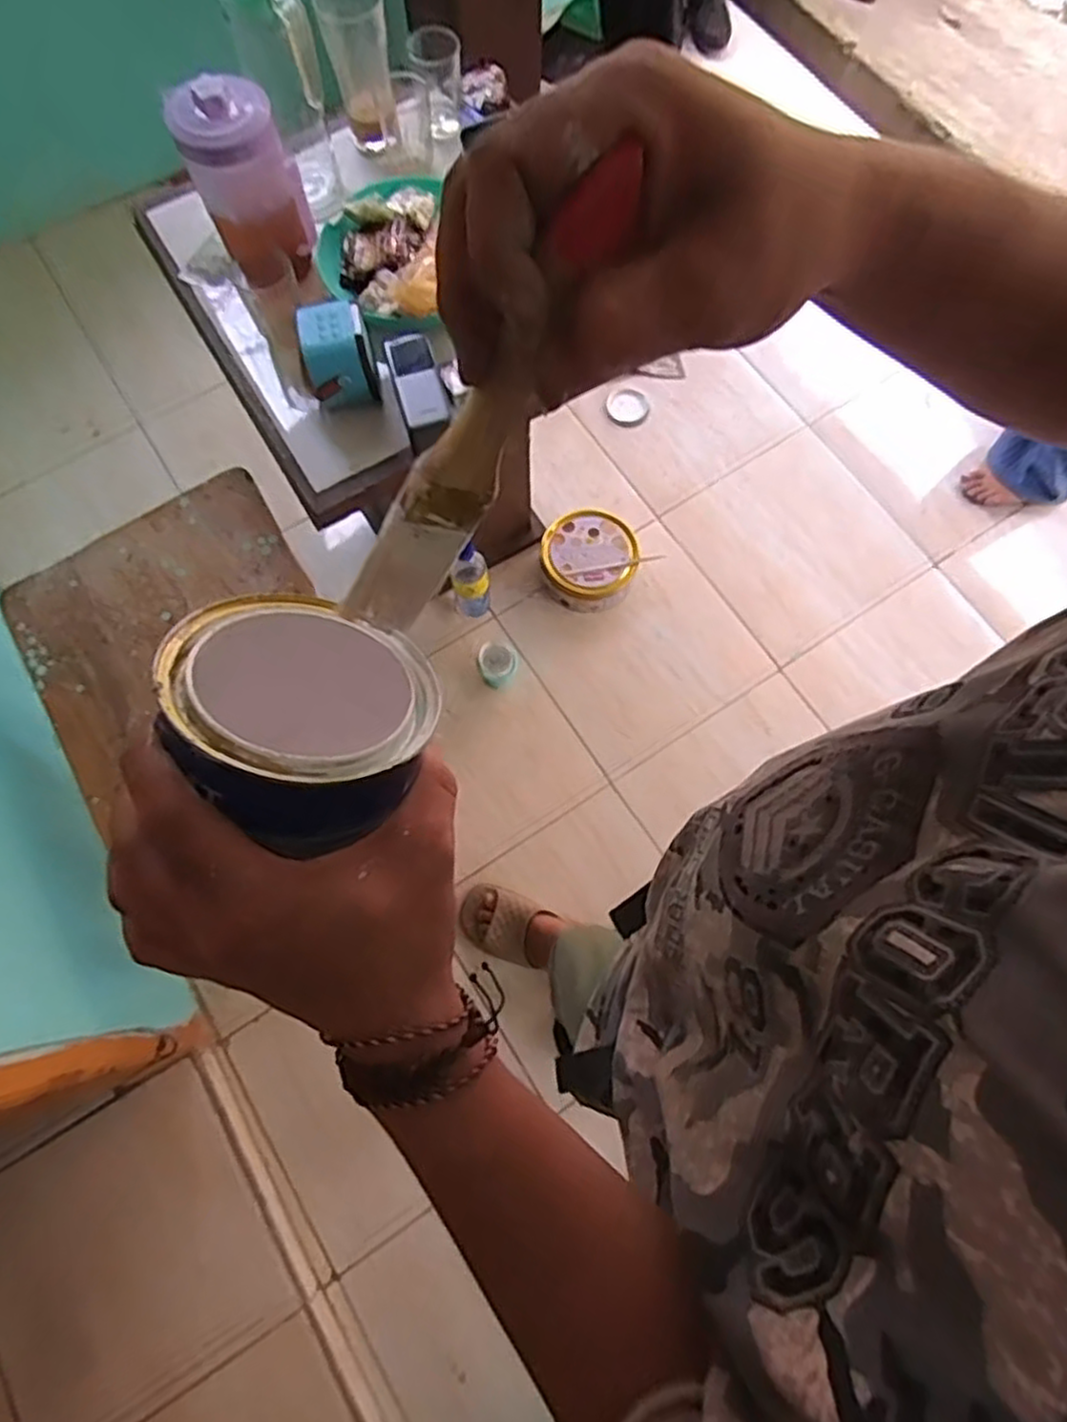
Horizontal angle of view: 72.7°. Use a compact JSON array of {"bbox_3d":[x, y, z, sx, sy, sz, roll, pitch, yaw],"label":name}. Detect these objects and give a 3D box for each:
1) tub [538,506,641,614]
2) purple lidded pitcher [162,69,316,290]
[{"bbox_3d":[0.105,-0.284,1.367,0.176,0.070,0.179,0,73,0],"label":"tub"},{"bbox_3d":[-0.315,-0.579,0.807,0.102,0.173,0.094,0,73,0],"label":"purple lidded pitcher"}]

